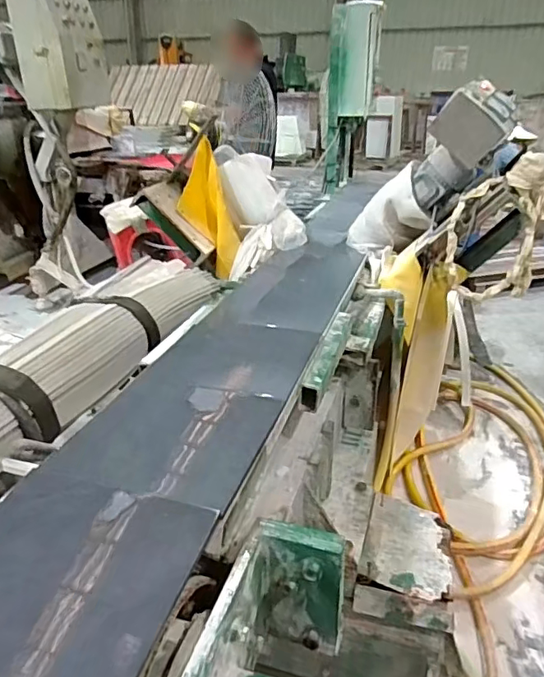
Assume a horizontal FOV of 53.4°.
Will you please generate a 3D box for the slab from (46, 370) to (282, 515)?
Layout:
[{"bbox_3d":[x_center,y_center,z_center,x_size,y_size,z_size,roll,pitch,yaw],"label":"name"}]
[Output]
[{"bbox_3d":[-0.169,0.163,0.941,0.314,0.024,0.333,11,26,14],"label":"slab"}]

